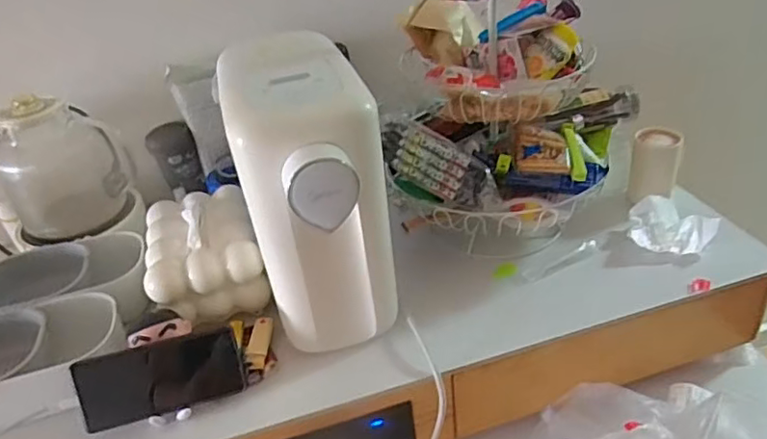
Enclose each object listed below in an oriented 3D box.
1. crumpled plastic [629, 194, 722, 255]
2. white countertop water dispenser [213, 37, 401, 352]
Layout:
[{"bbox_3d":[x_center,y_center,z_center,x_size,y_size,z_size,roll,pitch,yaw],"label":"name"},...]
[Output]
[{"bbox_3d":[0.373,0.008,0.792,0.091,0.029,0.100,-5,34,3],"label":"crumpled plastic"},{"bbox_3d":[-0.085,-0.031,0.681,0.132,0.278,0.265,-16,35,-12],"label":"white countertop water dispenser"}]

